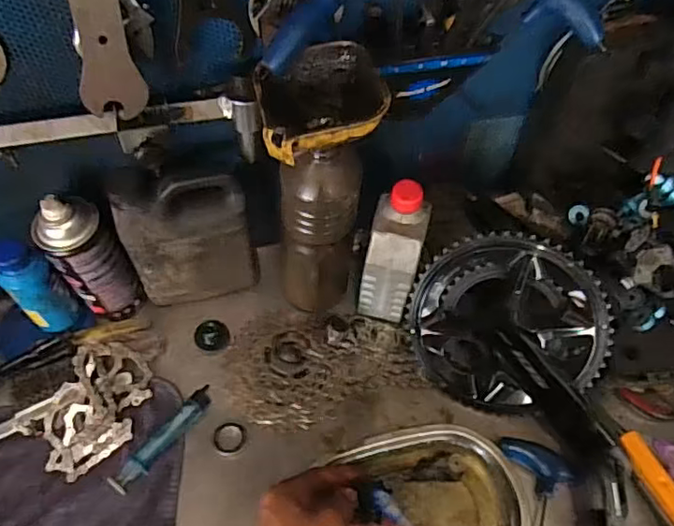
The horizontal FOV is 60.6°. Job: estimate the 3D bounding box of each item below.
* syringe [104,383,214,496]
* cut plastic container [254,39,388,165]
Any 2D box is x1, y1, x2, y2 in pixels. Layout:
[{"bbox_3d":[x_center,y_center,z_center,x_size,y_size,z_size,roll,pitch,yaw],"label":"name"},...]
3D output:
[{"bbox_3d":[-0.176,0.180,0.593,0.025,0.020,0.127,35,63,19],"label":"syringe"},{"bbox_3d":[-0.013,-0.120,0.451,0.095,0.058,0.099,-9,58,-7],"label":"cut plastic container"}]

